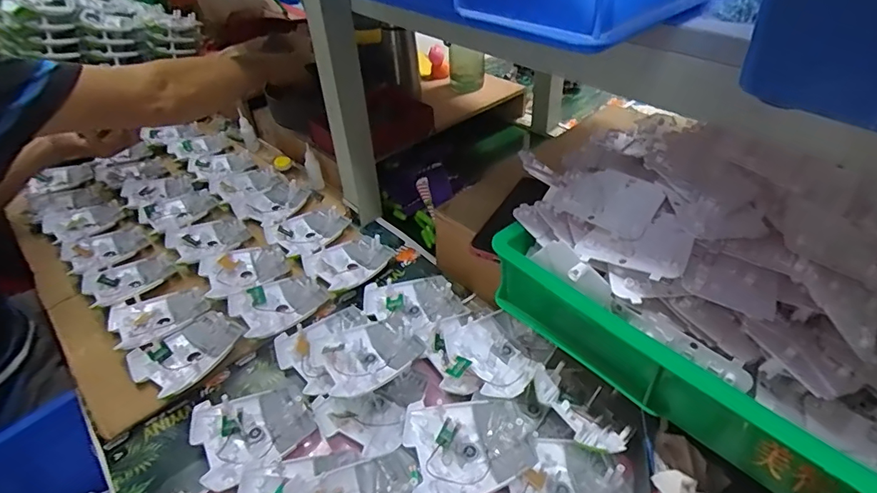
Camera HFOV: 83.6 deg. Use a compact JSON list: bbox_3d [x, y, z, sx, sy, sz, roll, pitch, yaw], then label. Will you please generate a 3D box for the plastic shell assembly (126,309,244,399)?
[{"bbox_3d":[-0.291,0.127,0.574,0.116,0.021,0.092,-34,48,-28],"label":"plastic shell assembly"}]

